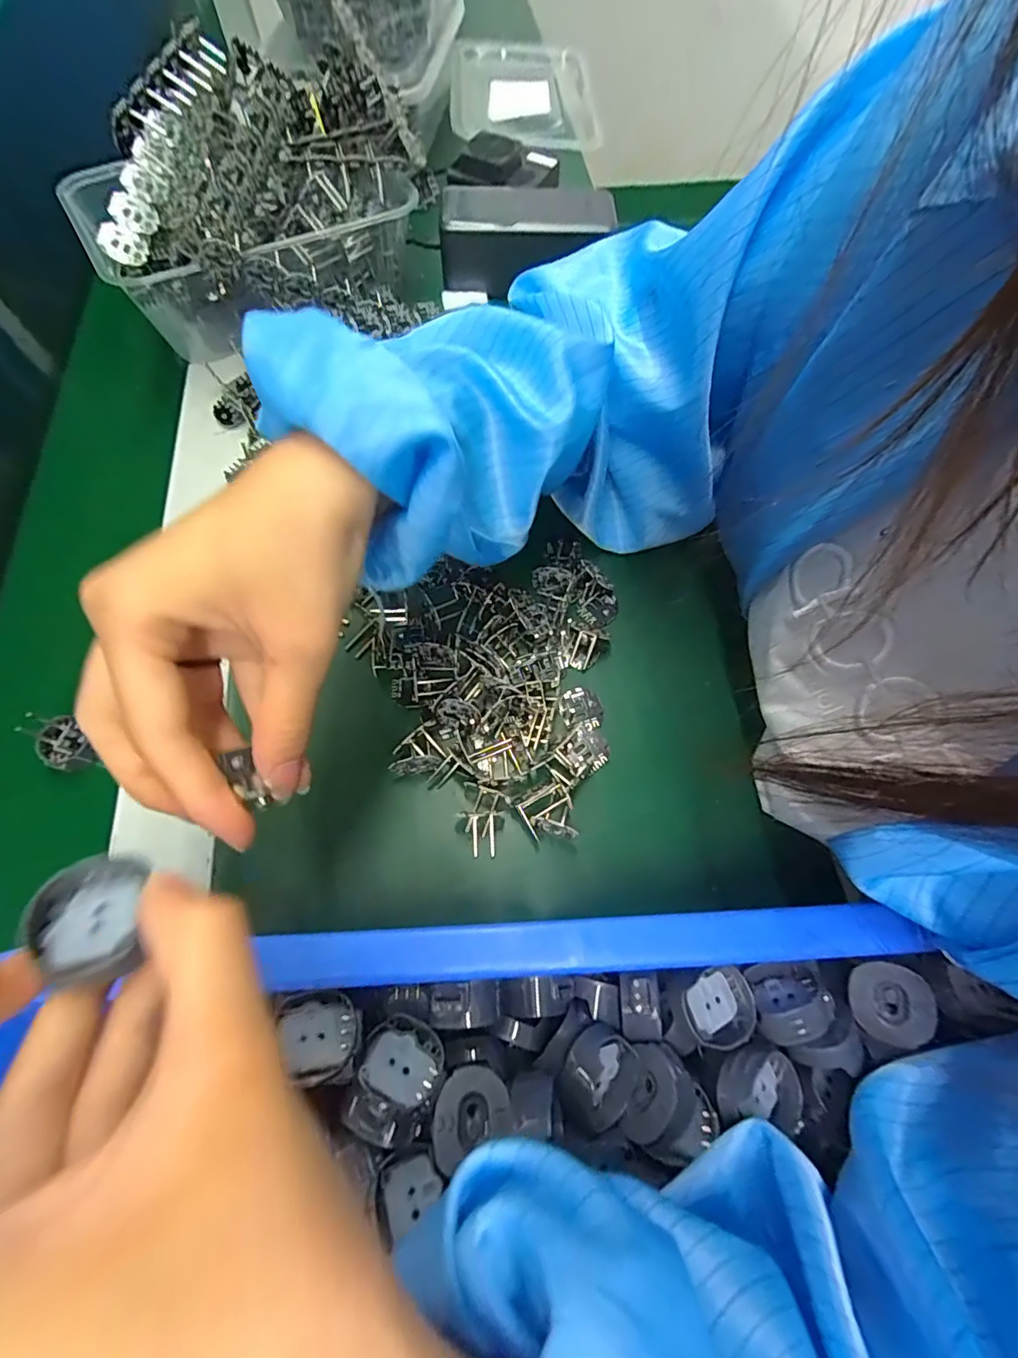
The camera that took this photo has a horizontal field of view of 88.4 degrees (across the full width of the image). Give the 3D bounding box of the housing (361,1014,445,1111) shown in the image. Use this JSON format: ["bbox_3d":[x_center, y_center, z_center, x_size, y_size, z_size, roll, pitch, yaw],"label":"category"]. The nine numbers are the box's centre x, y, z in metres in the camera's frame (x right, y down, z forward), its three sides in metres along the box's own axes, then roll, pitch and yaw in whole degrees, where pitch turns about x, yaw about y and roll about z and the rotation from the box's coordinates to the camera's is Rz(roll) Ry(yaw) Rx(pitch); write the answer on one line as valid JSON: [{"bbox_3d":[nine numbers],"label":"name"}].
[{"bbox_3d":[-0.035,0.129,0.174,0.025,0.011,0.024,17,48,9],"label":"housing"}]

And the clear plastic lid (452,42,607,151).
[{"bbox_3d":[0.014,-0.619,0.548,0.147,0.021,0.243,-2,66,-3],"label":"clear plastic lid"}]

